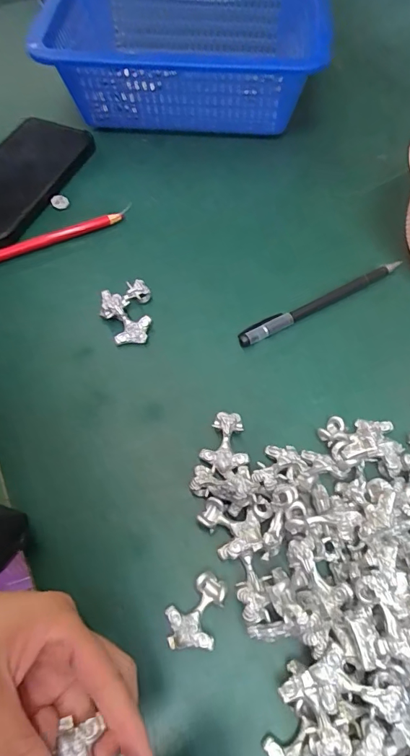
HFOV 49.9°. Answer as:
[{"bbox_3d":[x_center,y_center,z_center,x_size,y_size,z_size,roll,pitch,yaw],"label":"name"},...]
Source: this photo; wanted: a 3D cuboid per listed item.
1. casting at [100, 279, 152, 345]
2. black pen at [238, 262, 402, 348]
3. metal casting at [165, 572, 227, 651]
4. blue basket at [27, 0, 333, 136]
[{"bbox_3d":[-0.061,-0.051,0.337,0.036,0.019,0.050,-6,63,-1],"label":"casting"},{"bbox_3d":[0.093,-0.061,0.349,0.150,0.010,0.011,-27,65,-12],"label":"black pen"},{"bbox_3d":[-0.006,0.131,0.248,0.029,0.011,0.040,15,64,9],"label":"metal casting"},{"bbox_3d":[-0.008,-0.327,0.445,0.273,0.096,0.186,-4,63,0],"label":"blue basket"}]

